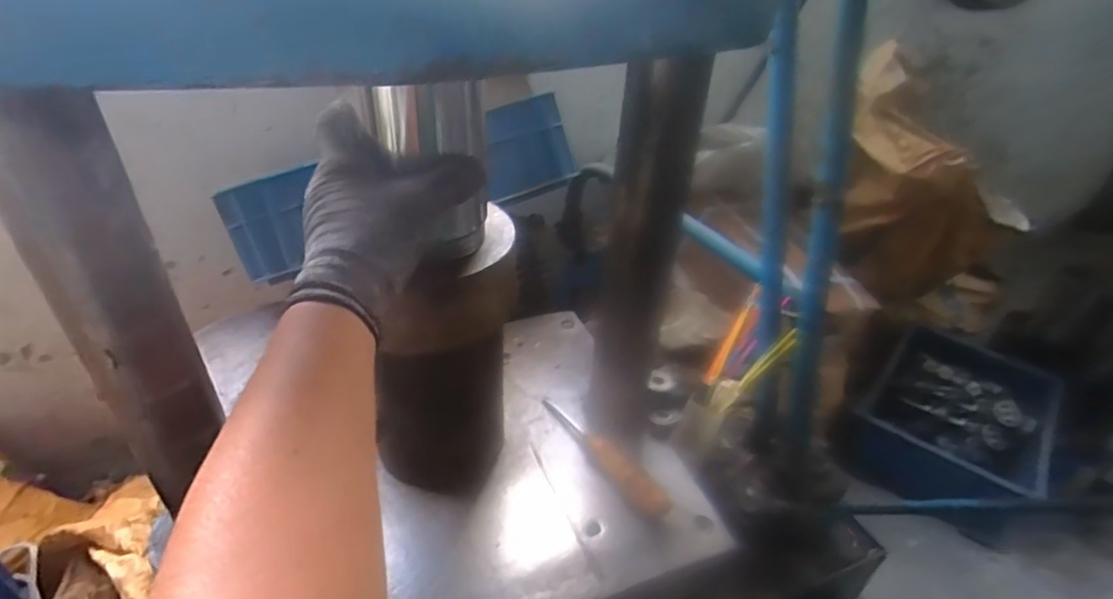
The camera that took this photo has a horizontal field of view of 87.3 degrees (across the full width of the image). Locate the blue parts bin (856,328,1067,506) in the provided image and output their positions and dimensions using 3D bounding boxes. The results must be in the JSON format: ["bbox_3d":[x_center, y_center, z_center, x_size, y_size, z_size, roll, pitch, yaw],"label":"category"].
[{"bbox_3d":[0.807,0.237,1.163,0.298,0.158,0.401,31,44,33],"label":"blue parts bin"}]

